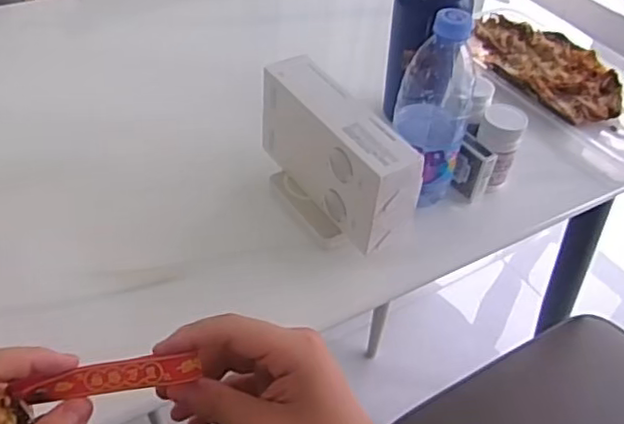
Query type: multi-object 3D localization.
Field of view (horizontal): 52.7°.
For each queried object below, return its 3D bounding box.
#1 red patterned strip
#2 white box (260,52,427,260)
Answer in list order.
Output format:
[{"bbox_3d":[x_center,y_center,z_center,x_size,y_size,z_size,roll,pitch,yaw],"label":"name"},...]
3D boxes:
[{"bbox_3d":[-0.111,0.091,0.343,0.093,0.010,0.015,-9,45,-4],"label":"red patterned strip"},{"bbox_3d":[0.021,-0.055,0.596,0.056,0.105,0.184,-23,50,-26],"label":"white box"}]

